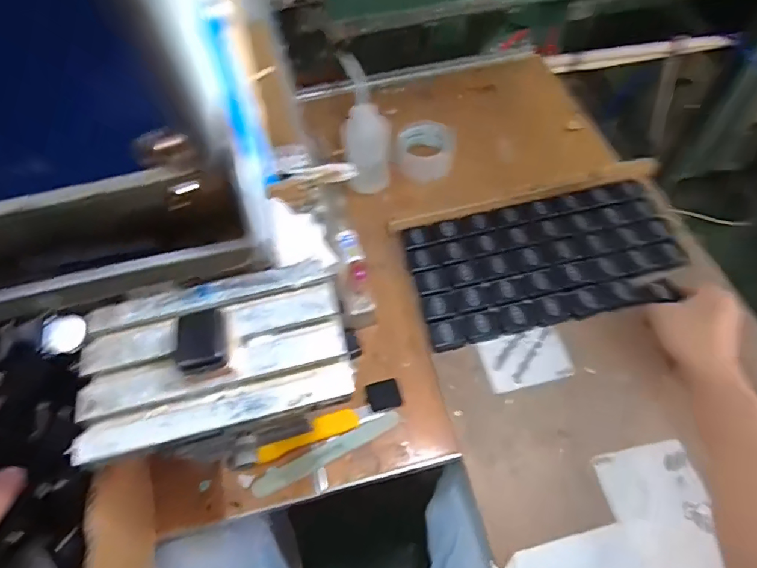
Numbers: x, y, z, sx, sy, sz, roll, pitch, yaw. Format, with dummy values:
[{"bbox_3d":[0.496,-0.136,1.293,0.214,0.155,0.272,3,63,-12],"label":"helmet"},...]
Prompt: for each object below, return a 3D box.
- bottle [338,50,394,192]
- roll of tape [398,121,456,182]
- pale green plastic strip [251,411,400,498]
[{"bbox_3d":[-0.016,-0.222,0.639,0.065,0.164,0.084,-3,59,0],"label":"bottle"},{"bbox_3d":[0.077,-0.213,0.740,0.086,0.040,0.090,-1,59,2],"label":"roll of tape"},{"bbox_3d":[-0.057,0.188,0.519,0.174,0.006,0.022,-25,62,-12],"label":"pale green plastic strip"}]

